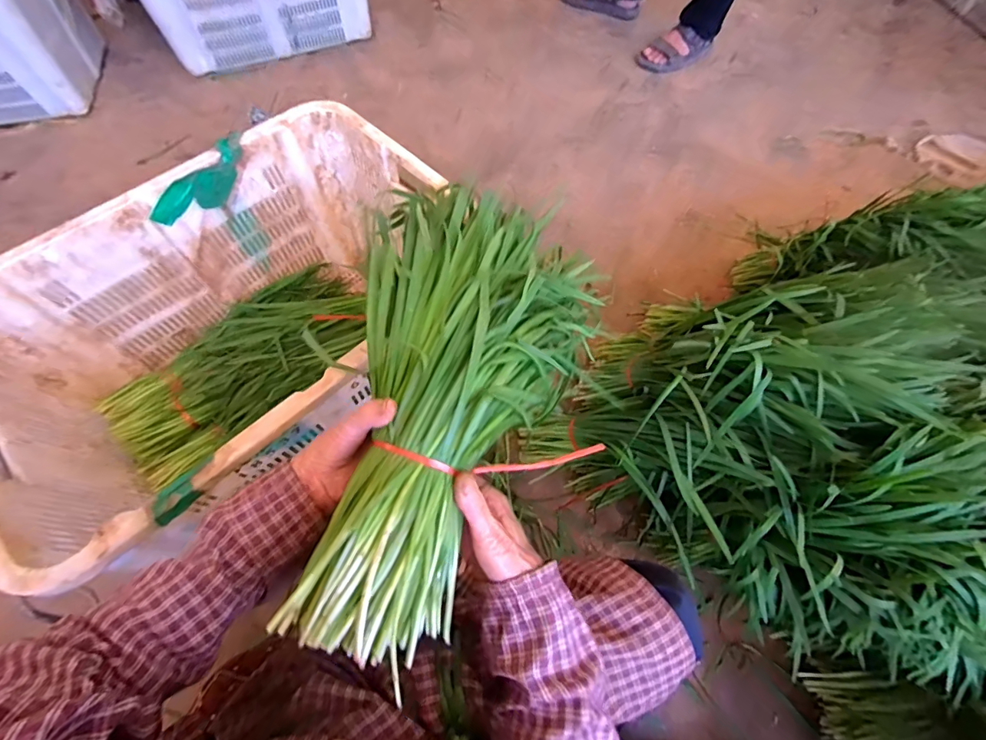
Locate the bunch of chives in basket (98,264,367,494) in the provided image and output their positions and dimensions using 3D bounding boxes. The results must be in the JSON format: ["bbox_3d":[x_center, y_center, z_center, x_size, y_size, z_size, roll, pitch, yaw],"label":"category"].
[{"bbox_3d":[-0.453,-0.014,0.830,0.472,0.093,0.259,-41,71,-19],"label":"bunch of chives in basket"}]

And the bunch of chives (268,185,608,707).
[{"bbox_3d":[-0.036,0.018,0.369,0.203,0.089,0.384,15,67,6],"label":"bunch of chives"}]

